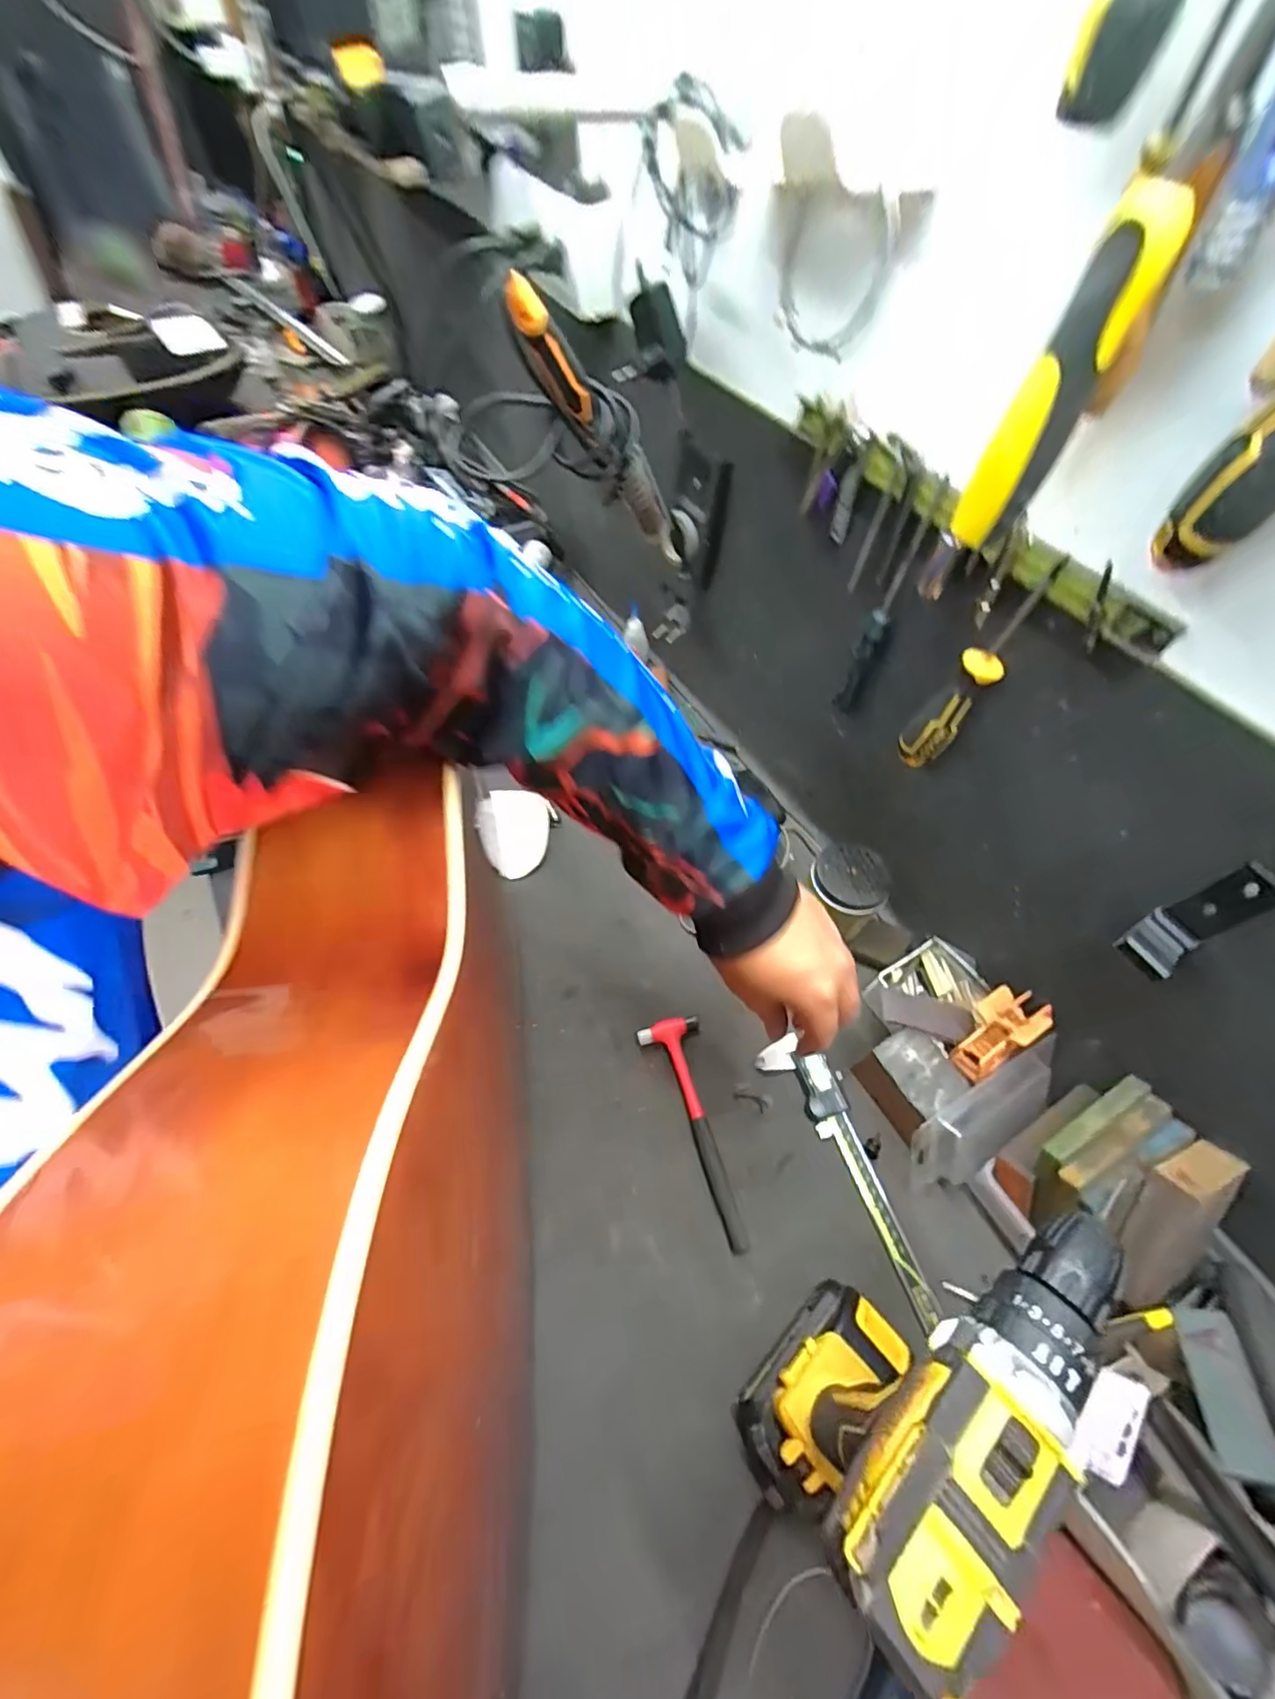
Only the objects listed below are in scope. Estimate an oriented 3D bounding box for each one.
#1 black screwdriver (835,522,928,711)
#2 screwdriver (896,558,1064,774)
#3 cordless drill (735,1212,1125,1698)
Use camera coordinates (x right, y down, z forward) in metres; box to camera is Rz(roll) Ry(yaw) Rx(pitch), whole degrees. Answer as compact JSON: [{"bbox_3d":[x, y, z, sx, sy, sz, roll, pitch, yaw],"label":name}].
[{"bbox_3d":[0.189,-0.169,0.456,0.023,0.166,0.018,27,60,14],"label":"black screwdriver"},{"bbox_3d":[0.223,-0.115,0.390,0.033,0.154,0.022,22,59,11],"label":"screwdriver"},{"bbox_3d":[0.156,0.292,0.330,0.196,0.209,0.068,-38,66,-23],"label":"cordless drill"}]

